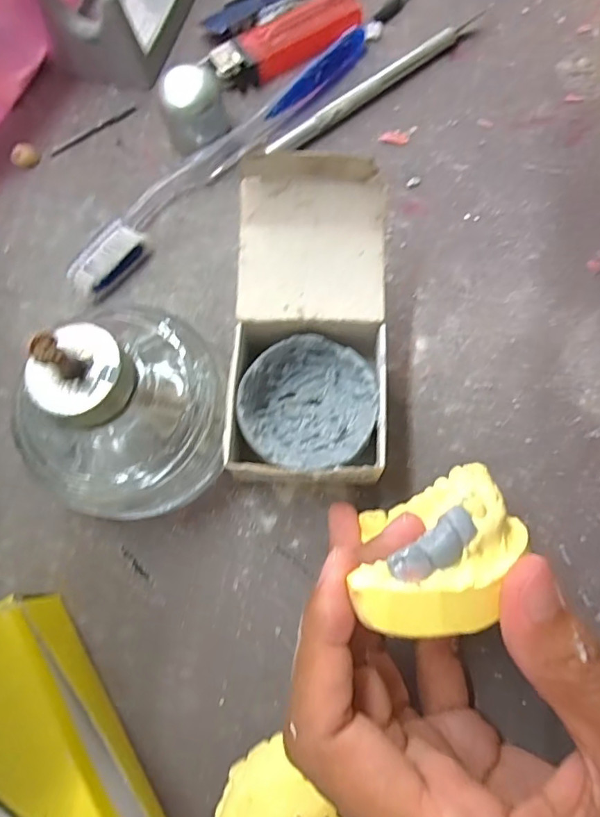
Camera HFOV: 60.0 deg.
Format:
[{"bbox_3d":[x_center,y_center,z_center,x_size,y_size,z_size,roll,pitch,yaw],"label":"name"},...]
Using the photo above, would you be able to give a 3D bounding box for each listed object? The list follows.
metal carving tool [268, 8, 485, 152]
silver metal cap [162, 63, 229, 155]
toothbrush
[{"bbox_3d":[0.038,-0.158,0.254,0.130,0.009,0.007,-37,76,-8],"label":"metal carving tool"},{"bbox_3d":[-0.049,-0.139,0.242,0.026,0.027,0.023,-13,74,-2],"label":"silver metal cap"},{"bbox_3d":[-0.036,-0.122,0.246,0.025,0.012,0.187,42,80,12],"label":"toothbrush"}]

